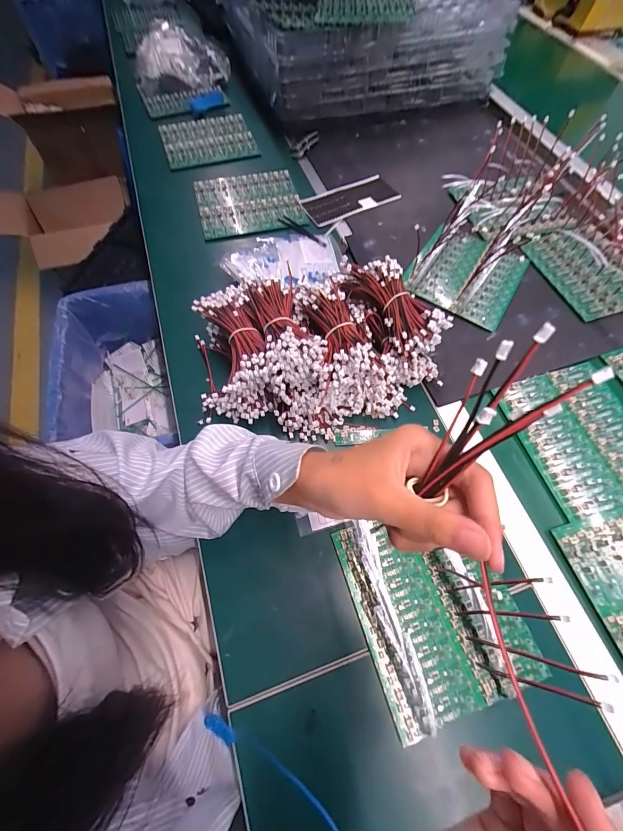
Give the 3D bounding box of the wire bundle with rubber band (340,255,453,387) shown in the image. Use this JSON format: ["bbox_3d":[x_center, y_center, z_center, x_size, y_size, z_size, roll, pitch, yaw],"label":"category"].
[{"bbox_3d":[0.122,-0.141,0.466,0.087,0.072,0.200,-25,67,-12],"label":"wire bundle with rubber band"}]

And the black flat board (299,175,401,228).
[{"bbox_3d":[0.080,-0.448,0.673,0.199,0.009,0.095,-27,72,-10],"label":"black flat board"}]

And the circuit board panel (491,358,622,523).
[{"bbox_3d":[0.378,0.026,0.449,0.176,0.015,0.201,-12,65,-7],"label":"circuit board panel"}]

